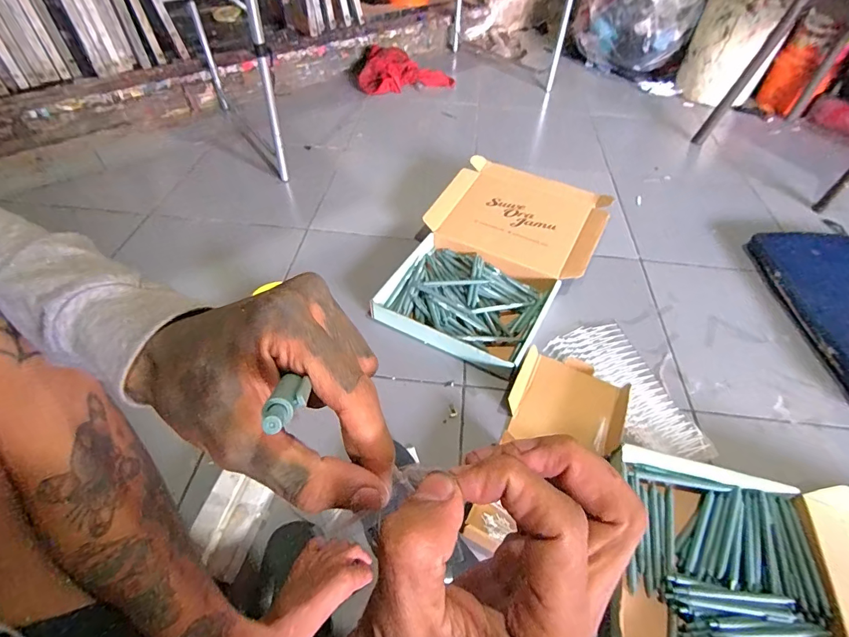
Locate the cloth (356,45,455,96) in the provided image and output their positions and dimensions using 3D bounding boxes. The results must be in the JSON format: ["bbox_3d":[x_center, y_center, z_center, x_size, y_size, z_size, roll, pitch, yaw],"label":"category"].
[{"bbox_3d":[-0.074,-0.945,1.606,0.365,0.110,0.223,-5,50,-6],"label":"cloth"}]

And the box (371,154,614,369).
[{"bbox_3d":[0.160,-0.144,0.941,0.370,0.087,0.543,23,53,16],"label":"box"}]

